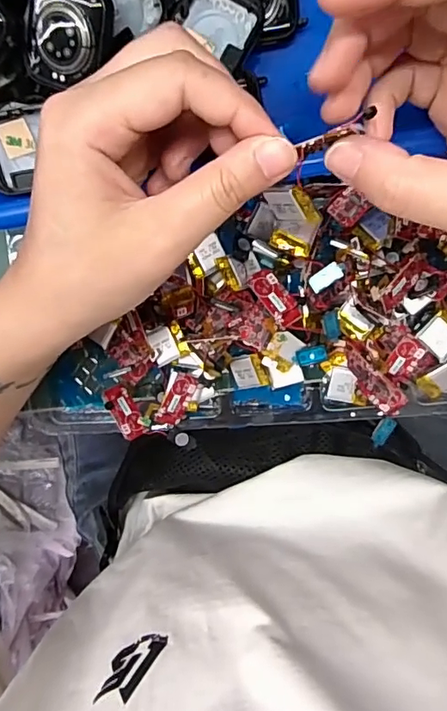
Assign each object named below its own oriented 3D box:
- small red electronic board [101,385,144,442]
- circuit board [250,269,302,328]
[{"bbox_3d":[-0.052,0.030,0.270,0.013,0.004,0.029,-25,83,-37],"label":"small red electronic board"},{"bbox_3d":[0.024,-0.027,0.239,0.014,0.004,0.029,-30,80,-19],"label":"circuit board"}]

